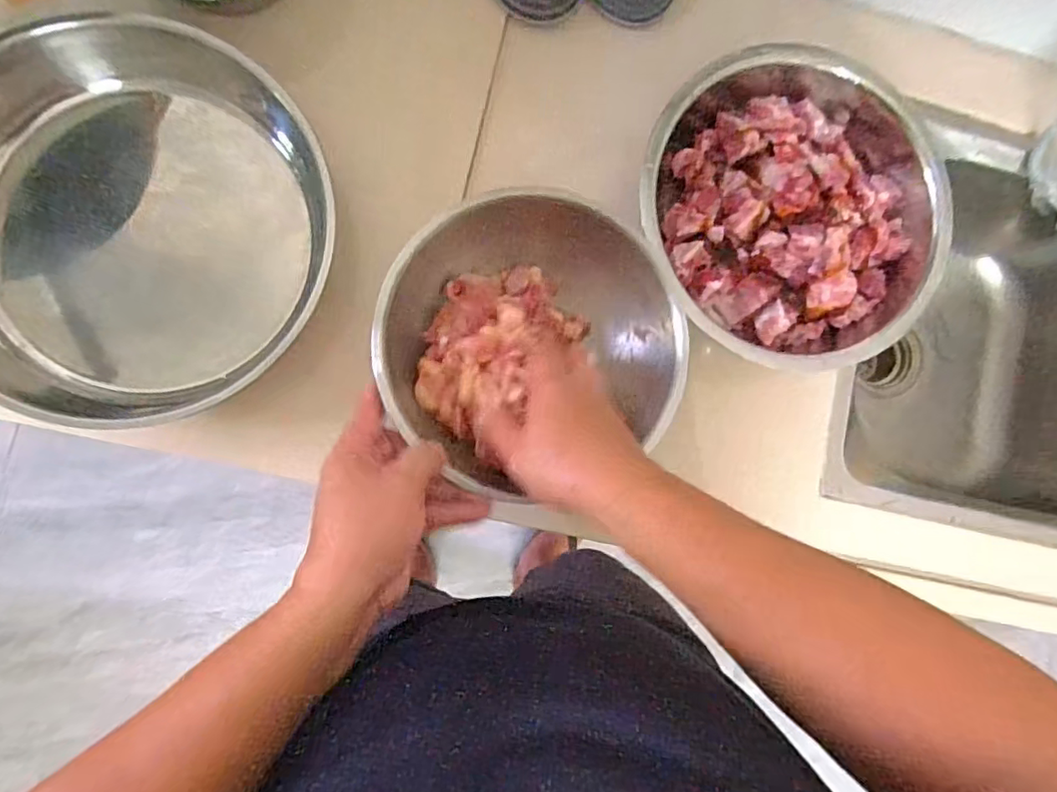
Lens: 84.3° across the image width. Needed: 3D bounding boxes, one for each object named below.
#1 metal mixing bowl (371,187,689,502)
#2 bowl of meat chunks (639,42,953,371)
[{"bbox_3d":[0.002,-0.045,0.454,0.224,0.084,0.216,0,86,-7],"label":"metal mixing bowl"},{"bbox_3d":[0.231,-0.171,0.505,0.258,0.081,0.271,0,86,-7],"label":"bowl of meat chunks"}]

